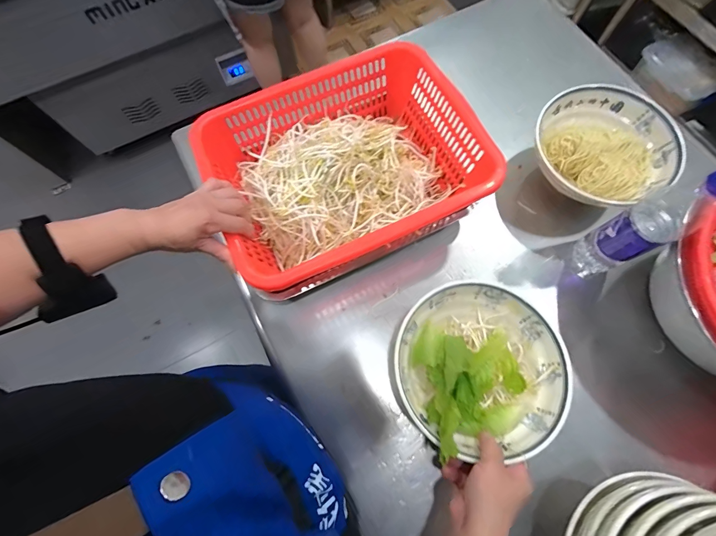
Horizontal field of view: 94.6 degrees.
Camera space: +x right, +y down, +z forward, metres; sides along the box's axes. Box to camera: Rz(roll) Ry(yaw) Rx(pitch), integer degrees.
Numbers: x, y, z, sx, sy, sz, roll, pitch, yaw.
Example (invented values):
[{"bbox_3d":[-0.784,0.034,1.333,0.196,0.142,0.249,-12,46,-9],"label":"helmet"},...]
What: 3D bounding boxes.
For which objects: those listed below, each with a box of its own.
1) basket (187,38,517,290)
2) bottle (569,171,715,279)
[{"bbox_3d":[-0.020,-0.152,0.512,0.374,0.101,0.296,-25,73,-6],"label":"basket"},{"bbox_3d":[0.384,-0.053,0.444,0.058,0.231,0.062,-24,73,-6],"label":"bottle"}]

